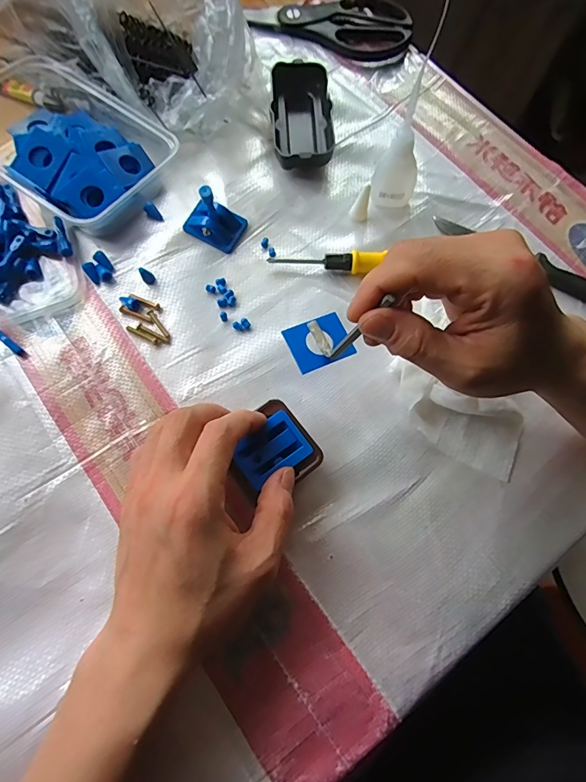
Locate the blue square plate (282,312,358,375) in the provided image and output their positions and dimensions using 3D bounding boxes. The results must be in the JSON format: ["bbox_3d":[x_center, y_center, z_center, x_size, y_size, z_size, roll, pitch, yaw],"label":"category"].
[{"bbox_3d":[0.017,-0.031,0.271,0.038,0.004,0.032,-23,79,-5],"label":"blue square plate"}]

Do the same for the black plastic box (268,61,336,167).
[{"bbox_3d":[0.007,-0.244,0.377,0.052,0.027,0.100,-4,71,-4],"label":"black plastic box"}]

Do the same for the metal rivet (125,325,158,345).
[{"bbox_3d":[-0.114,-0.043,0.320,0.027,0.004,0.004,26,72,7],"label":"metal rivet"}]

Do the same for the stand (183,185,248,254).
[{"bbox_3d":[-0.065,-0.142,0.335,0.045,0.044,0.033,23,71,6],"label":"stand"}]

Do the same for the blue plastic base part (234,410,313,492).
[{"bbox_3d":[-0.014,0.038,0.271,0.044,0.005,0.034,-35,75,-13],"label":"blue plastic base part"}]

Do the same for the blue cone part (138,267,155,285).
[{"bbox_3d":[-0.114,-0.091,0.331,0.009,0.014,0.009,1,71,-2],"label":"blue cone part"}]

